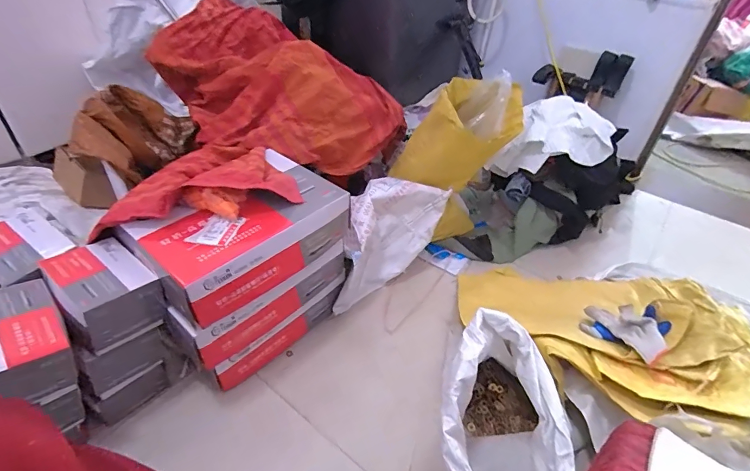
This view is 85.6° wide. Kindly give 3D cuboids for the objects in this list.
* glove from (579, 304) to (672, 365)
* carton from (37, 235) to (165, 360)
[{"bbox_3d":[0.591,0.206,0.952,0.169,0.065,0.147,32,48,30],"label":"glove"},{"bbox_3d":[-0.497,0.110,0.754,0.152,0.137,0.141,31,48,30],"label":"carton"}]

